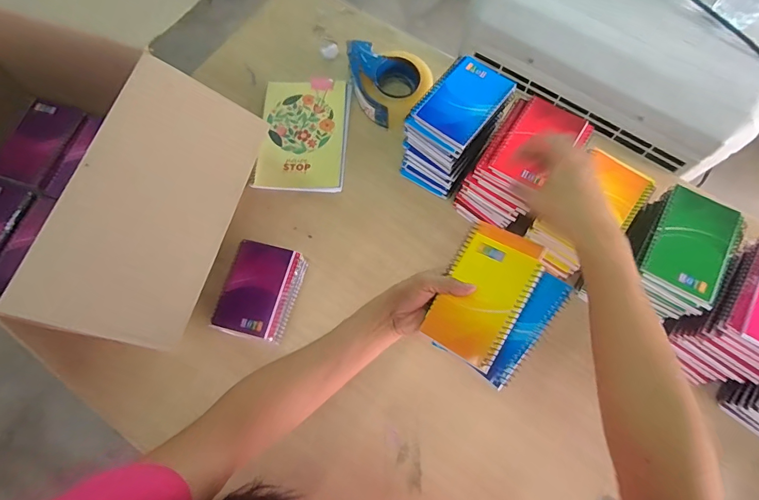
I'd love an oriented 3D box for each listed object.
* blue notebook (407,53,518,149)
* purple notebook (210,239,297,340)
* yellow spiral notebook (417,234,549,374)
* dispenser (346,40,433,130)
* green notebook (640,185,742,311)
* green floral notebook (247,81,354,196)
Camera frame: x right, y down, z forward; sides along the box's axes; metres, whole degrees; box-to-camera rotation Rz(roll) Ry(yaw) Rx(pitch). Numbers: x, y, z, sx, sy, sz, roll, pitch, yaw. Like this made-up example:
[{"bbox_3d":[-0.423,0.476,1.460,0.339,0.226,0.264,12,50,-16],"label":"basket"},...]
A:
[{"bbox_3d":[0.116,-0.207,0.545,0.093,0.009,0.130,36,75,12],"label":"blue notebook"},{"bbox_3d":[-0.176,0.052,0.557,0.081,0.009,0.128,14,72,5],"label":"purple notebook"},{"bbox_3d":[0.111,0.053,0.432,0.082,0.005,0.128,28,81,28],"label":"yellow spiral notebook"},{"bbox_3d":[0.002,-0.304,0.697,0.118,0.051,0.162,-37,75,-11],"label":"dispenser"},{"bbox_3d":[0.373,-0.011,0.475,0.082,0.012,0.133,30,74,10],"label":"green notebook"},{"bbox_3d":[-0.129,-0.203,0.689,0.150,0.011,0.222,3,71,1],"label":"green floral notebook"}]

